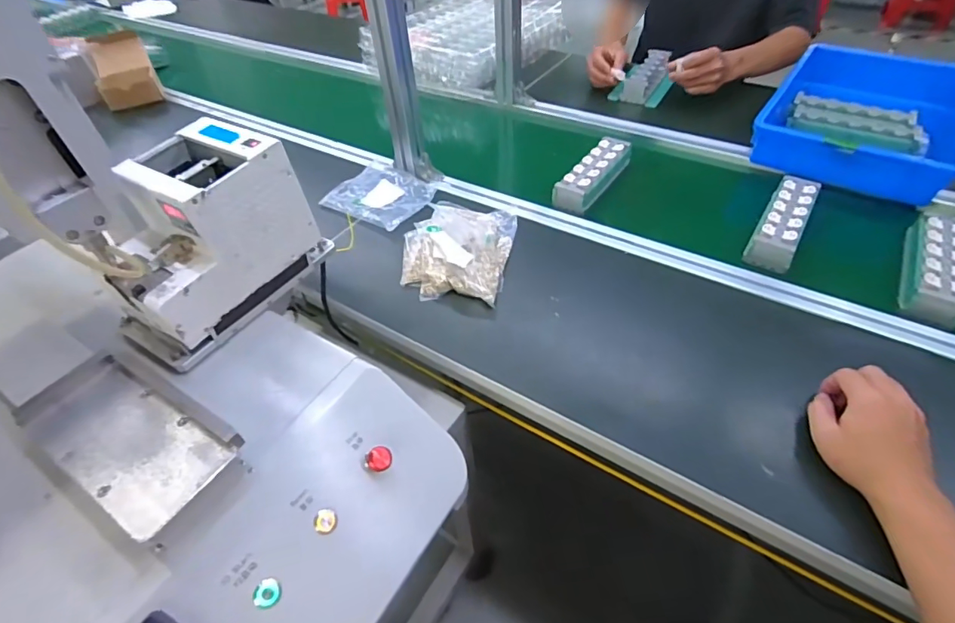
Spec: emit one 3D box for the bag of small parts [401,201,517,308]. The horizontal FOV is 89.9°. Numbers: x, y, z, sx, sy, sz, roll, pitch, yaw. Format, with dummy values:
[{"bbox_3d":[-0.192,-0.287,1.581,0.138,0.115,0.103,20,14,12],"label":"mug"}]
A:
[{"bbox_3d":[-0.027,-0.104,0.704,0.149,0.061,0.201,8,48,12],"label":"bag of small parts"}]

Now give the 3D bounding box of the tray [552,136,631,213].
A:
[{"bbox_3d":[0.201,-0.236,0.821,0.056,0.040,0.184,28,54,27],"label":"tray"}]

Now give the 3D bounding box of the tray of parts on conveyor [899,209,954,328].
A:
[{"bbox_3d":[0.598,-0.066,0.623,0.056,0.037,0.204,23,53,24],"label":"tray of parts on conveyor"}]

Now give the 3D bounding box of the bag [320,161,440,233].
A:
[{"bbox_3d":[-0.162,-0.205,0.823,0.171,0.019,0.142,26,54,26],"label":"bag"}]

